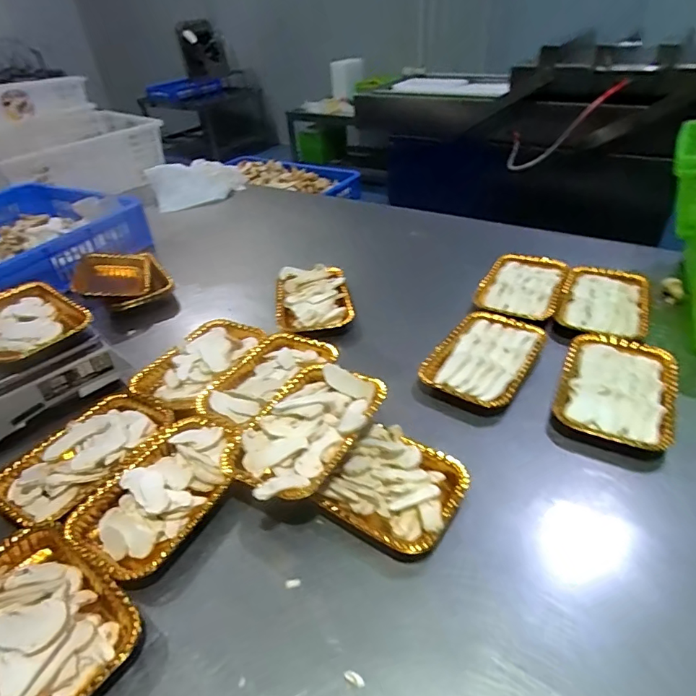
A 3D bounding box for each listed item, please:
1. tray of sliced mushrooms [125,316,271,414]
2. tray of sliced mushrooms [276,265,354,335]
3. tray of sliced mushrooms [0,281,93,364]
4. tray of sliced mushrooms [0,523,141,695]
[{"bbox_3d":[-0.214,0.022,0.685,0.113,0.033,0.182,12,41,23],"label":"tray of sliced mushrooms"},{"bbox_3d":[-0.060,-0.079,0.806,0.124,0.039,0.191,-10,38,-4],"label":"tray of sliced mushrooms"},{"bbox_3d":[-0.428,-0.035,0.628,0.178,0.029,0.124,27,49,36],"label":"tray of sliced mushrooms"},{"bbox_3d":[-0.270,0.230,0.397,0.188,0.035,0.123,23,46,33],"label":"tray of sliced mushrooms"}]

